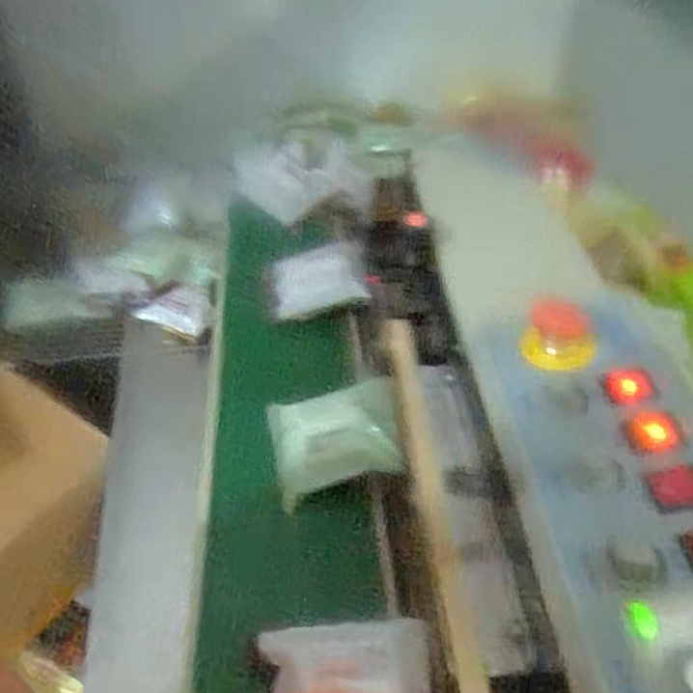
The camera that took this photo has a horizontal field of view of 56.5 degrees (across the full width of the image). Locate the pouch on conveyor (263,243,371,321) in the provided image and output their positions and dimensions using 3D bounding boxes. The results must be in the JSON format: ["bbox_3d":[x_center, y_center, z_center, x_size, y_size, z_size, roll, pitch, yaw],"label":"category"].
[{"bbox_3d":[-0.036,-0.075,0.737,0.123,0.025,0.079,-14,71,19],"label":"pouch on conveyor"}]

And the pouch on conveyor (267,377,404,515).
[{"bbox_3d":[-0.009,0.076,0.547,0.111,0.024,0.089,-15,54,6],"label":"pouch on conveyor"}]

